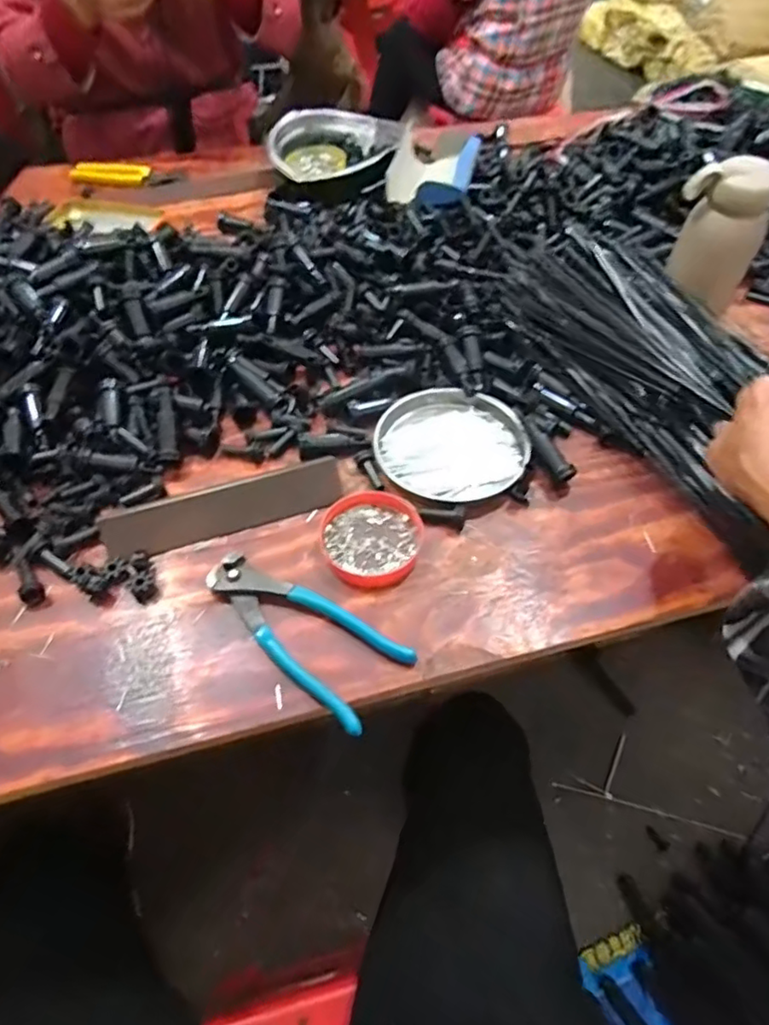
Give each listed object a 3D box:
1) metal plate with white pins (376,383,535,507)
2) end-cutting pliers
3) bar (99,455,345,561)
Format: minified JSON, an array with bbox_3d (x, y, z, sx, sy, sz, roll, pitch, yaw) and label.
[{"bbox_3d":[0.061,-0.065,0.534,0.131,0.016,0.123,0,50,0],"label":"metal plate with white pins"},{"bbox_3d":[-0.060,0.080,0.425,0.158,0.013,0.066,33,57,24],"label":"end-cutting pliers"},{"bbox_3d":[-0.129,-0.004,0.484,0.190,0.010,0.043,-17,76,-11],"label":"bar"}]

